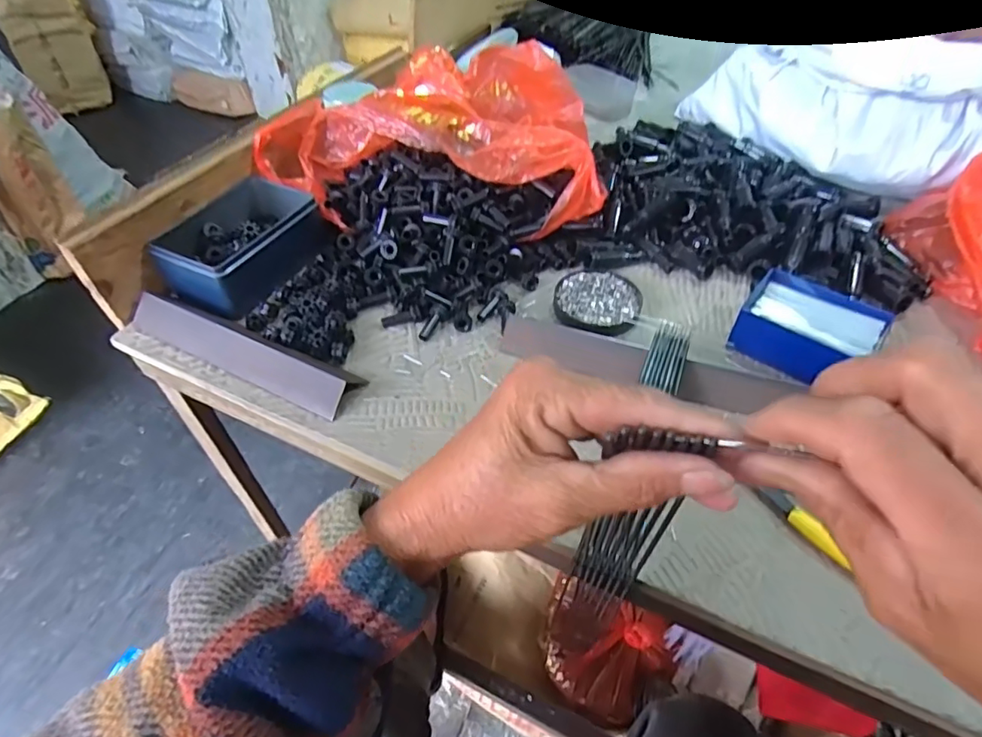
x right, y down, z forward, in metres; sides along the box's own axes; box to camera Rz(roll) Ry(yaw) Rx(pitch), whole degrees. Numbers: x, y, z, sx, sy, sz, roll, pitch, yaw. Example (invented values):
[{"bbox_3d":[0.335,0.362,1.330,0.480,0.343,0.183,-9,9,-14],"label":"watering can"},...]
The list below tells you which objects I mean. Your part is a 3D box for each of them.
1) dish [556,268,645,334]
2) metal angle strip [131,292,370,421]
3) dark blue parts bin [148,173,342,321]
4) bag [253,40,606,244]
[{"bbox_3d":[0.107,-0.068,0.549,0.081,0.010,0.082,-1,47,1],"label":"dish"},{"bbox_3d":[-0.225,-0.024,0.497,0.243,0.021,0.047,21,51,19],"label":"metal angle strip"},{"bbox_3d":[-0.251,-0.135,0.580,0.106,0.046,0.170,17,50,16],"label":"dark blue parts bin"},{"bbox_3d":[-0.067,-0.243,0.593,0.367,0.120,0.179,-4,47,-2],"label":"bag"}]

